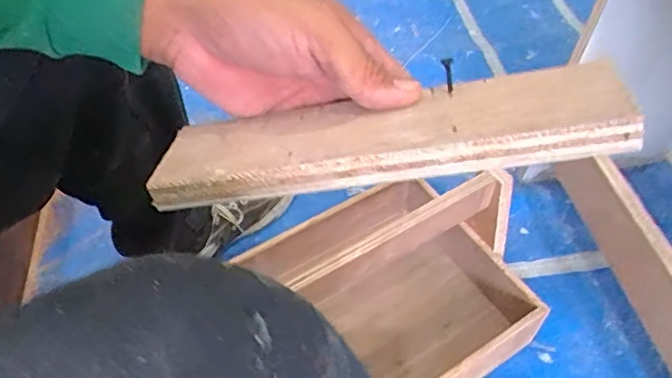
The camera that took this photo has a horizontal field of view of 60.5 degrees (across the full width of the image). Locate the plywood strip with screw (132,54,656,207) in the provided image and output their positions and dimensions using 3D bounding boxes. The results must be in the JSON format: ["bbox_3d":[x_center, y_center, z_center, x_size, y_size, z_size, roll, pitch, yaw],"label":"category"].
[{"bbox_3d":[0.020,-0.031,0.305,0.238,0.018,0.065,-7,49,13],"label":"plywood strip with screw"}]

